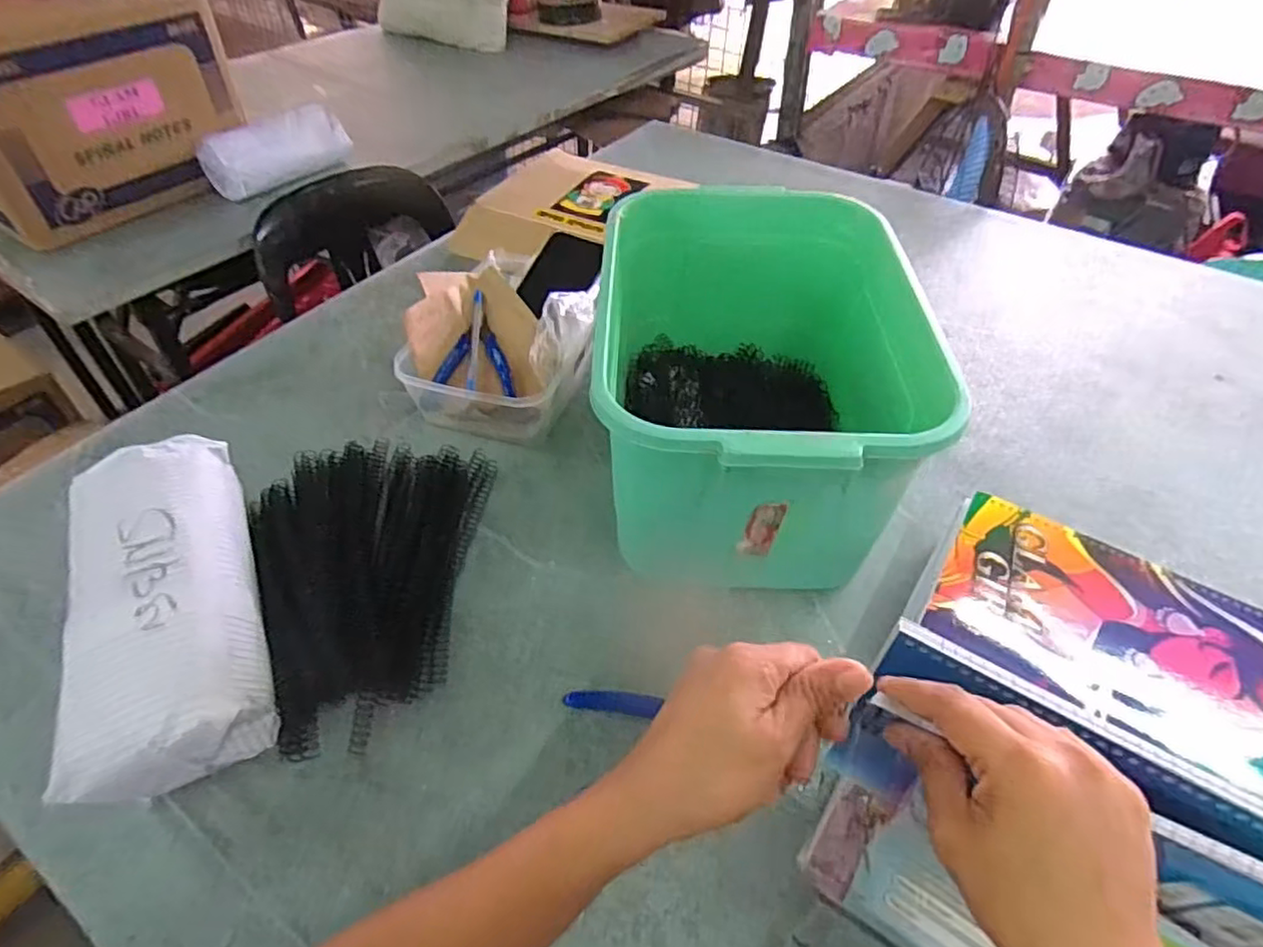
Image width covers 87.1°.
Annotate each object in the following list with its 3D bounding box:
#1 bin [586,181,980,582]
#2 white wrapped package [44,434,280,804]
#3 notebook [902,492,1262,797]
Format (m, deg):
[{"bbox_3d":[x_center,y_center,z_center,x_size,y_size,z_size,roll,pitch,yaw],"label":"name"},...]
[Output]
[{"bbox_3d":[0.095,-0.070,0.556,0.228,0.192,0.329,1,46,1],"label":"bin"},{"bbox_3d":[-0.322,0.088,0.468,0.108,0.089,0.249,-20,51,-17],"label":"white wrapped package"},{"bbox_3d":[0.300,0.092,0.428,0.197,0.010,0.140,28,52,24],"label":"notebook"}]

